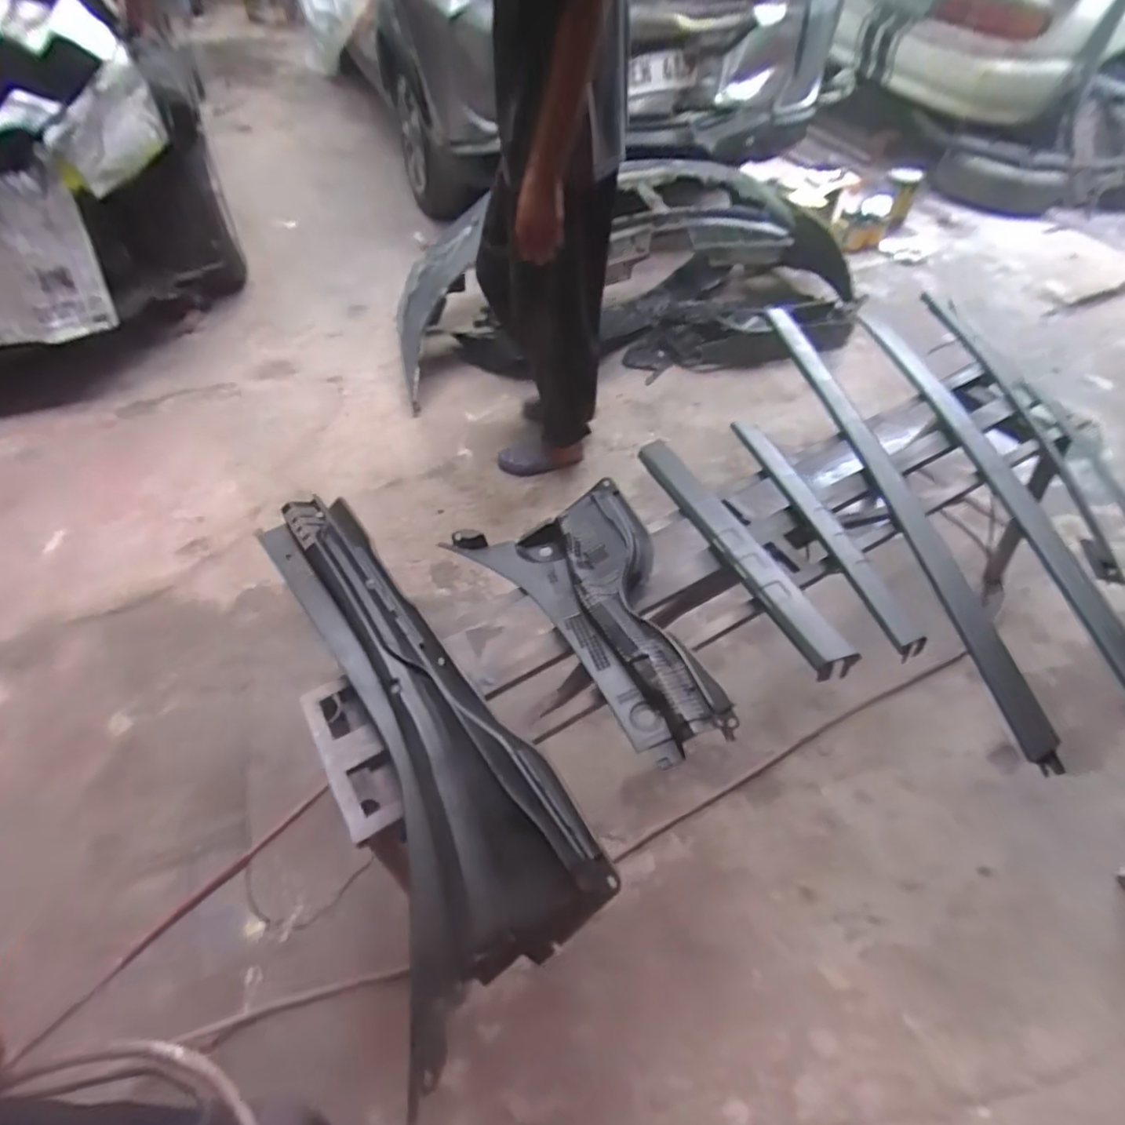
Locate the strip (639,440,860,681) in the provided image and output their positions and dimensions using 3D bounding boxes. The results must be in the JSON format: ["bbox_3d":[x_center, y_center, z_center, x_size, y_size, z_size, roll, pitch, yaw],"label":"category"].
[{"bbox_3d":[0.312,-0.035,1.155,0.076,0.046,0.585,-21,54,-18],"label":"strip"}]

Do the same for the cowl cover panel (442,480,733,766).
[{"bbox_3d":[0.080,0.060,1.102,0.289,0.128,0.601,-30,57,-23],"label":"cowl cover panel"}]

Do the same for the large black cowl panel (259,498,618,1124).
[{"bbox_3d":[-0.231,0.230,0.978,0.309,0.145,0.858,-21,54,-18],"label":"large black cowl panel"}]

